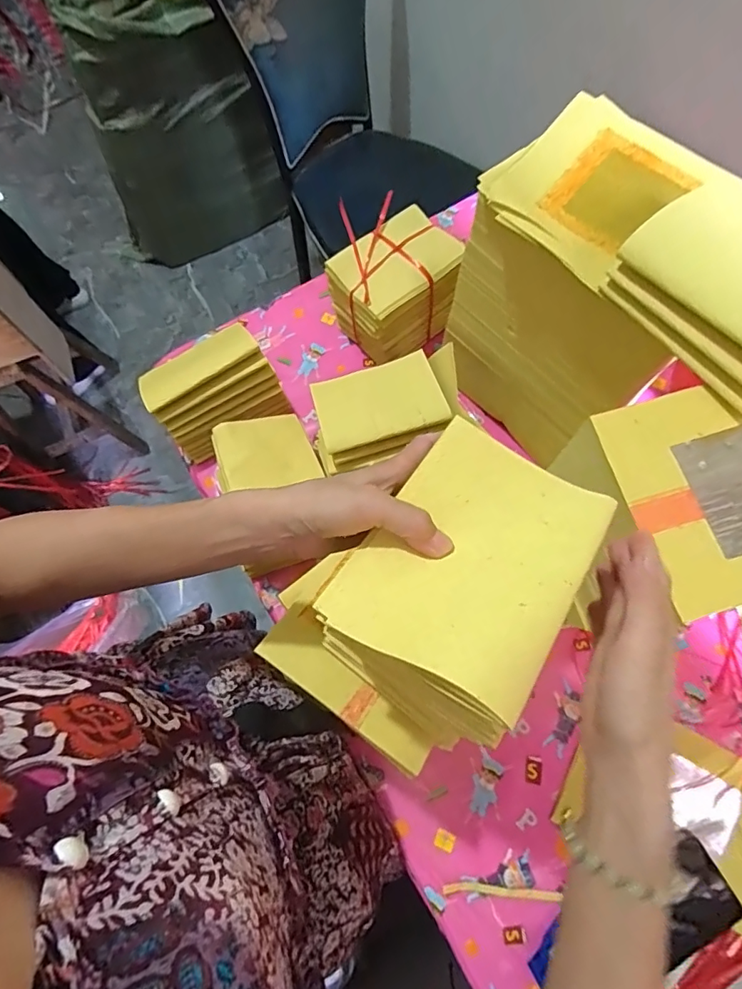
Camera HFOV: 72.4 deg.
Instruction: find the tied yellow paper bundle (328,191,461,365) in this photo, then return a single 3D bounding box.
[{"bbox_3d":[0.036,-0.297,0.738,0.161,0.132,0.126,-37,73,-11],"label":"tied yellow paper bundle"}]

